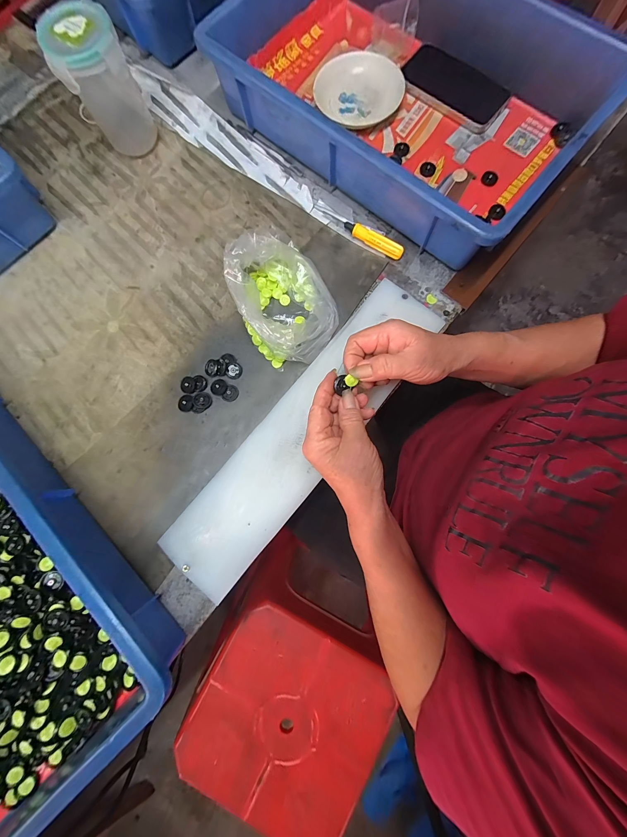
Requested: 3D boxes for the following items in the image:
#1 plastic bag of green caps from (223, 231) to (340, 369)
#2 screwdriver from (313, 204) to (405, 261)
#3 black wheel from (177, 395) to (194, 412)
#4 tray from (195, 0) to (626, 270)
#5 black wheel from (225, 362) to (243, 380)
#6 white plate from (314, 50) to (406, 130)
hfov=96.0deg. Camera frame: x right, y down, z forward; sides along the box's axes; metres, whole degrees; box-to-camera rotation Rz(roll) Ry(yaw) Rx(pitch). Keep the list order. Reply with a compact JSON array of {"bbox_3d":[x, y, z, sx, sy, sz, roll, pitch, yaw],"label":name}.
[{"bbox_3d":[-0.038,-0.148,0.326,0.107,0.053,0.166,-26,82,-3],"label":"plastic bag of green caps"},{"bbox_3d":[0.057,-0.245,0.364,0.134,0.016,0.017,36,83,6],"label":"screwdriver"},{"bbox_3d":[-0.151,-0.018,0.334,0.019,0.007,0.019,0,81,1],"label":"black wheel"},{"bbox_3d":[0.118,-0.425,0.361,0.441,0.093,0.316,40,84,6],"label":"tray"},{"bbox_3d":[-0.096,-0.058,0.340,0.019,0.004,0.020,0,81,1],"label":"black wheel"},{"bbox_3d":[0.062,-0.453,0.391,0.111,0.025,0.111,0,81,1],"label":"white plate"}]

